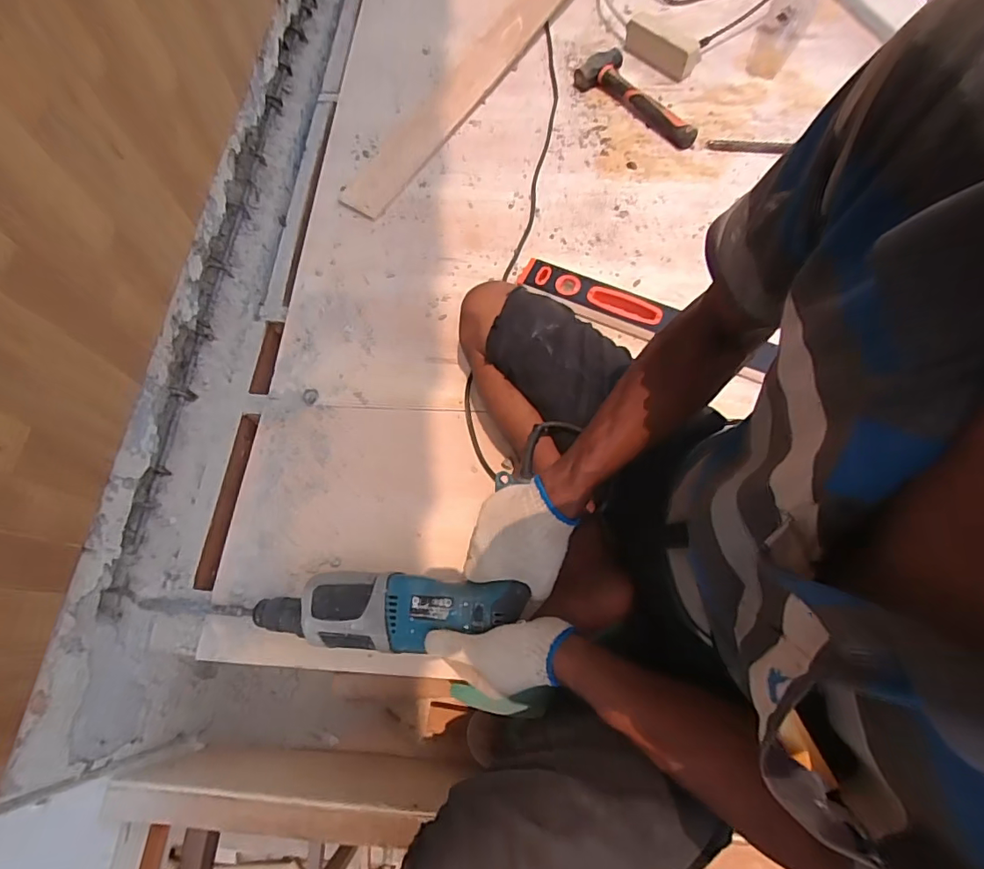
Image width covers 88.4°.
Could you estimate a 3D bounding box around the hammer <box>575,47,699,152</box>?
[{"bbox_3d":[0.305,-0.686,1.024,0.280,0.058,0.088,41,75,16],"label":"hammer"}]

